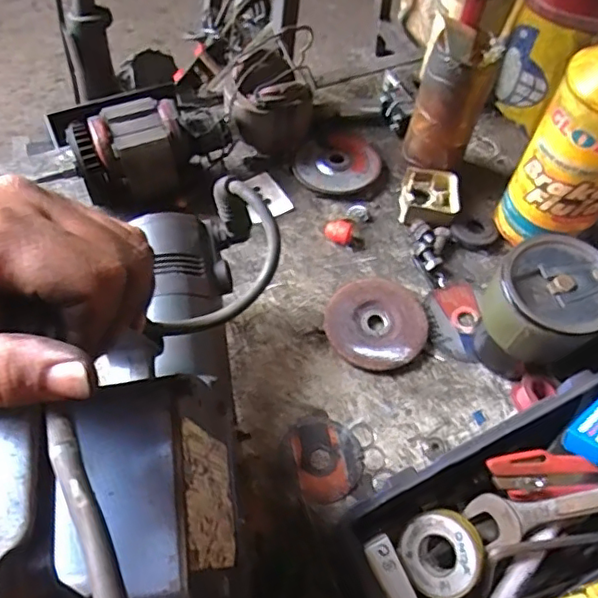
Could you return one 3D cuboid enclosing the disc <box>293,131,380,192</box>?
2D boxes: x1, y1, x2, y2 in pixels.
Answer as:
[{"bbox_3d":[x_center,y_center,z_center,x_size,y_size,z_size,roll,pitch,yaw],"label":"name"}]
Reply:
[{"bbox_3d":[0.043,-0.156,0.641,0.090,0.010,0.099,1,58,-2],"label":"disc"}]

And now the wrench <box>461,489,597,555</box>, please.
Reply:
[{"bbox_3d":[0.227,0.131,0.396,0.222,0.009,0.034,-14,67,2],"label":"wrench"}]

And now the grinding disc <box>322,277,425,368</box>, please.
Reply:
[{"bbox_3d":[0.072,0.022,0.531,0.093,0.015,0.087,1,58,-2],"label":"grinding disc"}]

